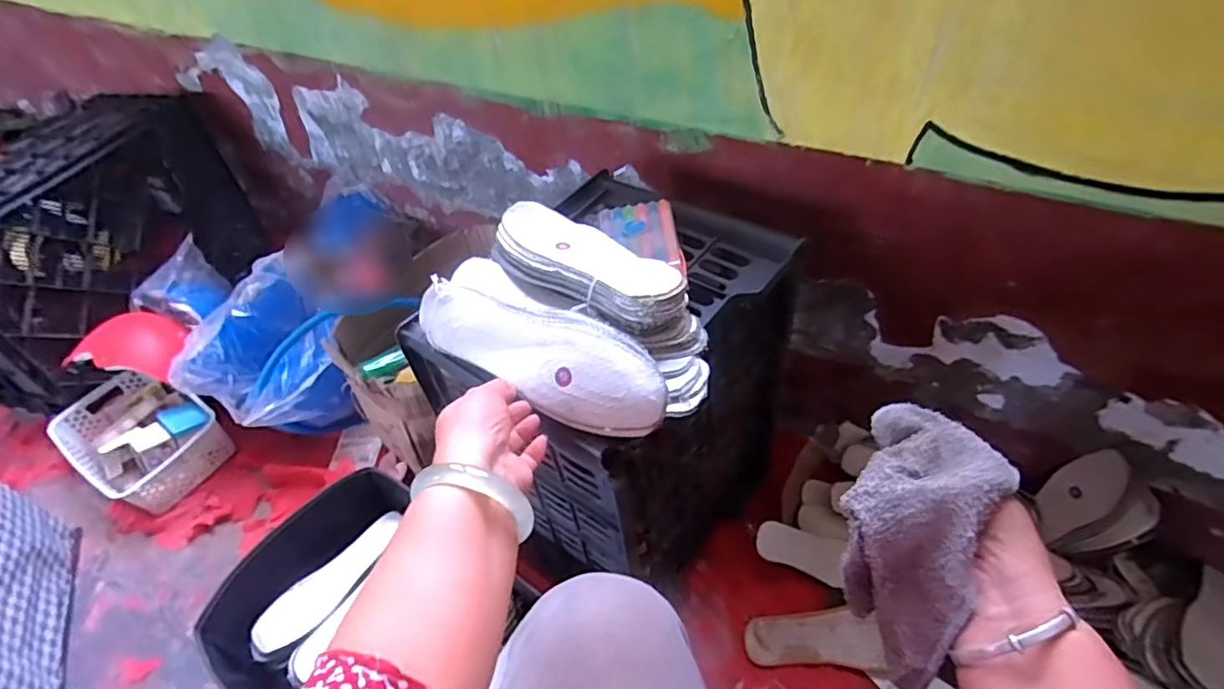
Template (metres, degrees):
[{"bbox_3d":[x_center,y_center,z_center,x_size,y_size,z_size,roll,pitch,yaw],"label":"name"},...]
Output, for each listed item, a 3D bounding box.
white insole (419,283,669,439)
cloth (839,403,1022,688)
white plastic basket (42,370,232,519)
[{"bbox_3d":[-0.065,0.011,0.517,0.246,0.080,0.028,18,7,26],"label":"white insole"},{"bbox_3d":[0.174,0.118,0.348,0.078,0.050,0.158,9,87,15],"label":"cloth"},{"bbox_3d":[-0.856,0.165,1.108,0.300,0.087,0.194,23,54,25],"label":"white plastic basket"}]

